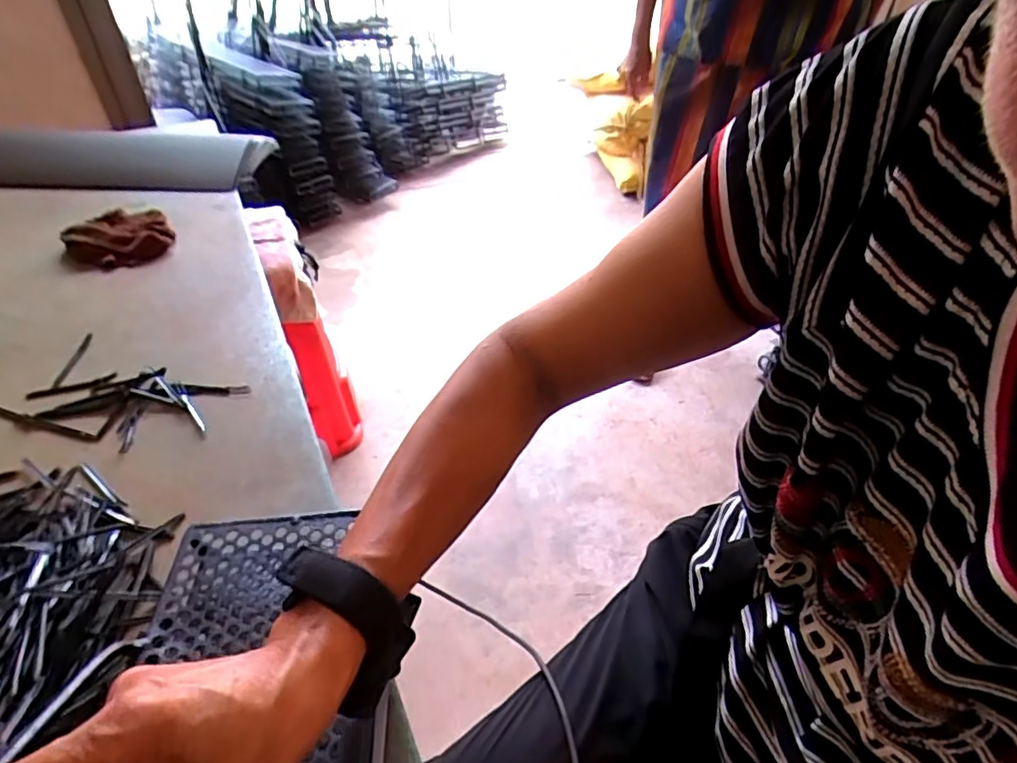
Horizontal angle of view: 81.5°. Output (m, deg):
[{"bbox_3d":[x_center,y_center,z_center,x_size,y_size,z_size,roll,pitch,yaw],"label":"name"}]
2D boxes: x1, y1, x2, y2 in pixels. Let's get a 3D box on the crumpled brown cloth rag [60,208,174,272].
[{"bbox_3d":[-0.566,-0.209,0.860,0.131,0.038,0.124,34,52,30],"label":"crumpled brown cloth rag"}]

